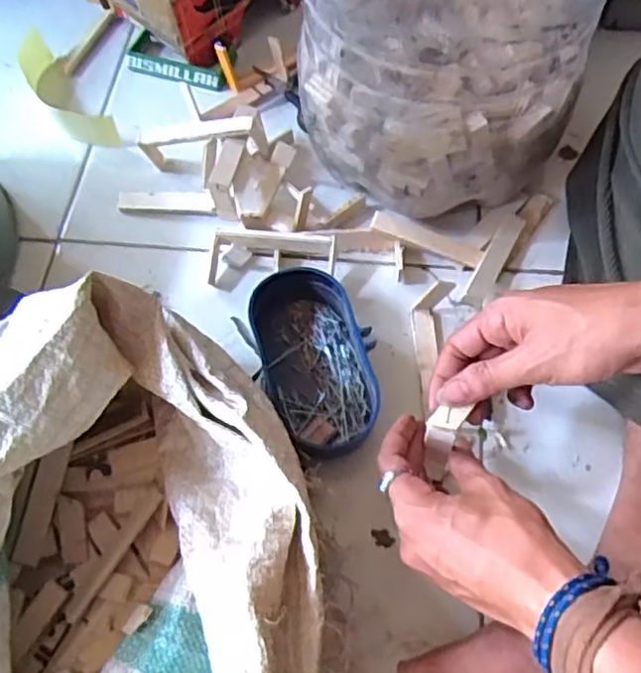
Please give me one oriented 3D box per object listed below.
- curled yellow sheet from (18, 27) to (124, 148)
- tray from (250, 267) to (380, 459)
[{"bbox_3d":[-0.272,-0.258,0.686,0.051,0.034,0.170,-34,66,-14],"label":"curled yellow sheet"},{"bbox_3d":[-0.006,0.020,0.532,0.097,0.040,0.157,-7,62,-1],"label":"tray"}]

